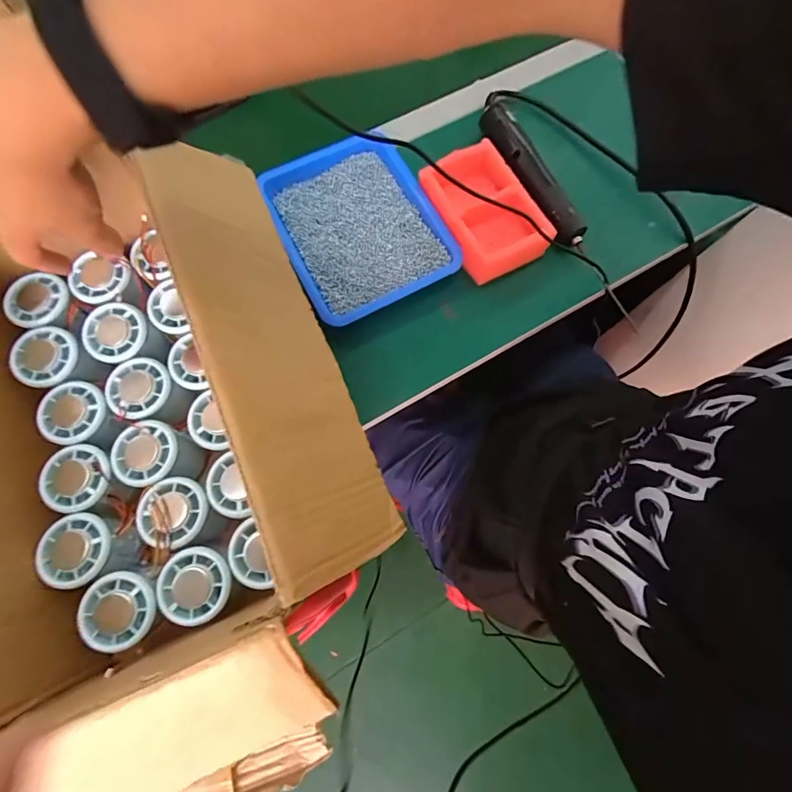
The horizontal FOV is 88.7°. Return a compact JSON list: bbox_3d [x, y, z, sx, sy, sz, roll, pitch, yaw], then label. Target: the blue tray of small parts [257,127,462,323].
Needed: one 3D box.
[{"bbox_3d":[-0.047,-0.197,0.476,0.166,0.035,0.221,-25,76,-7],"label":"blue tray of small parts"}]

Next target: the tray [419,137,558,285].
[{"bbox_3d":[0.100,-0.211,0.461,0.094,0.035,0.149,-24,76,-7],"label":"tray"}]

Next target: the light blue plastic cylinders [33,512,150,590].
[{"bbox_3d":[-0.255,0.129,0.348,0.067,0.052,0.058,2,74,0],"label":"light blue plastic cylinders"}]

